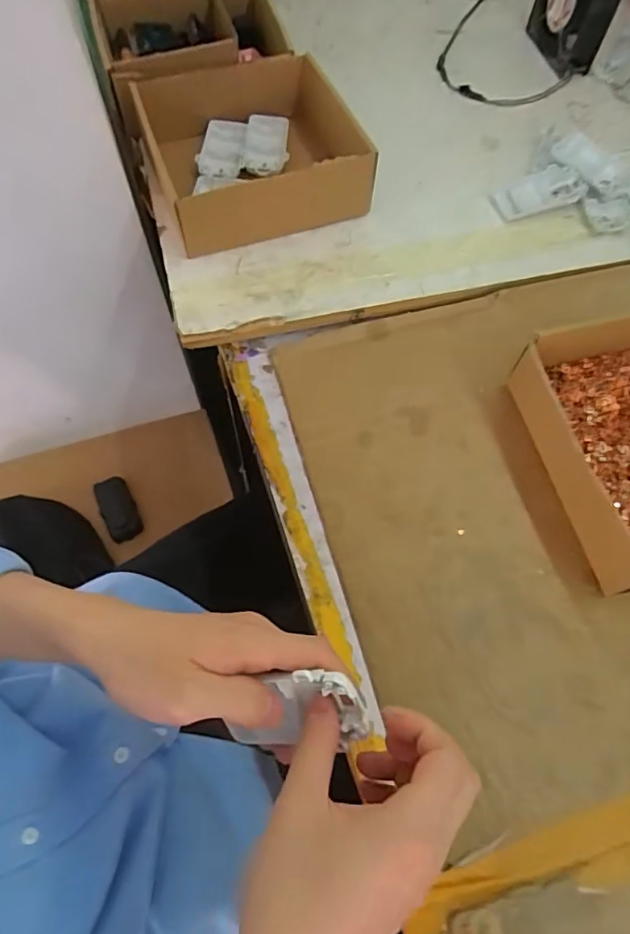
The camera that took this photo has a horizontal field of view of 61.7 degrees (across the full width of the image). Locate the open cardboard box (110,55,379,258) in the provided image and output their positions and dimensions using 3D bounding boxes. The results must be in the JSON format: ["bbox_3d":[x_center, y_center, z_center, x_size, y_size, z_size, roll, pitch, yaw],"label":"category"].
[{"bbox_3d":[-0.075,-0.338,0.565,0.210,0.072,0.200,-20,69,-11],"label":"open cardboard box"}]

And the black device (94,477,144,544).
[{"bbox_3d":[-0.324,0.067,0.862,0.053,0.017,0.114,-30,69,-14],"label":"black device"}]

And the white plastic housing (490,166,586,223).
[{"bbox_3d":[0.243,-0.298,0.576,0.099,0.016,0.049,-25,70,-13],"label":"white plastic housing"}]

